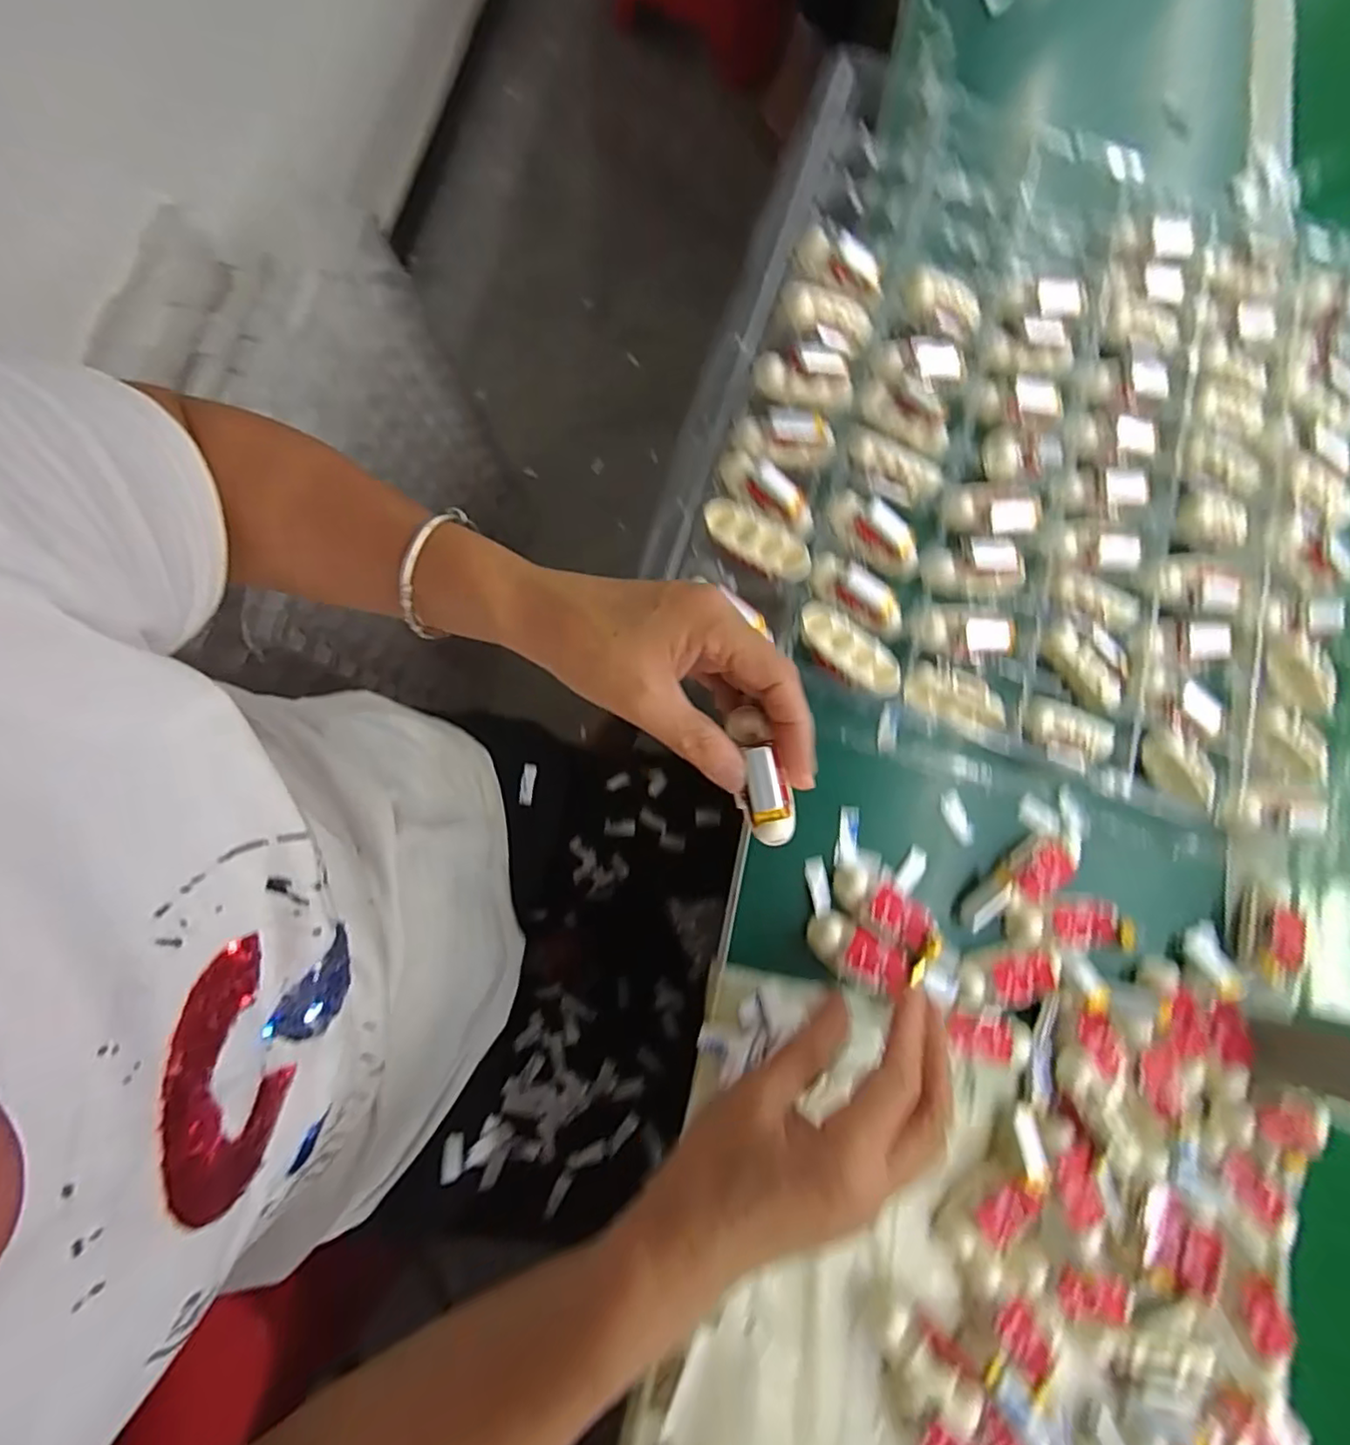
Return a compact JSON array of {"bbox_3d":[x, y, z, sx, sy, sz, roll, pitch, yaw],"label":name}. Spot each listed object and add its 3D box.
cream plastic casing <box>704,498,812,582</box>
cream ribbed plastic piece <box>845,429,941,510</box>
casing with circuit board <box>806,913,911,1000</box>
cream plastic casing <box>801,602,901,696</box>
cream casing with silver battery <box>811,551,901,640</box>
[{"bbox_3d":[0.048,-0.106,0.381,0.069,0.017,0.027,35,77,0],"label":"cream plastic casing"},{"bbox_3d":[0.136,-0.159,0.401,0.062,0.021,0.022,27,79,-15],"label":"cream ribbed plastic piece"},{"bbox_3d":[0.099,0.128,0.348,0.055,0.016,0.027,31,77,-1],"label":"casing with circuit board"},{"bbox_3d":[0.100,-0.040,0.371,0.067,0.013,0.032,37,77,1],"label":"cream plastic casing"},{"bbox_3d":[0.110,-0.077,0.382,0.064,0.014,0.028,38,77,1],"label":"cream casing with silver battery"}]

